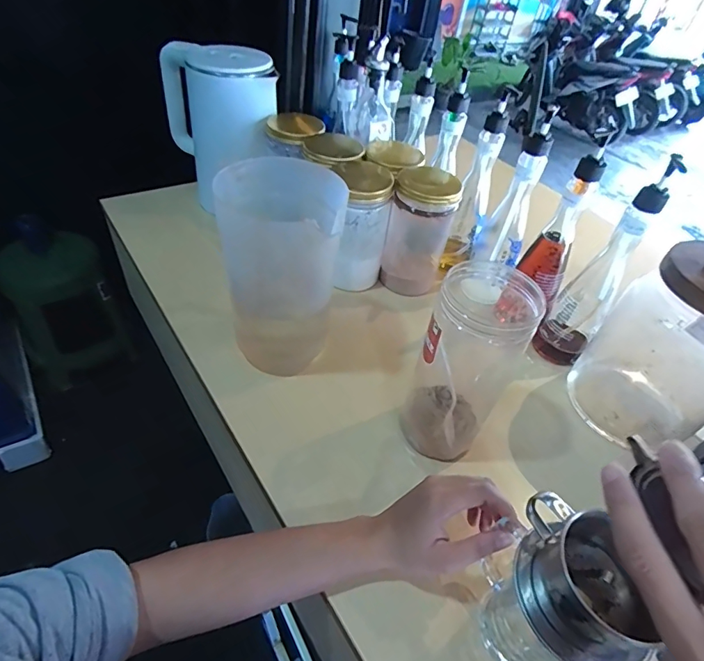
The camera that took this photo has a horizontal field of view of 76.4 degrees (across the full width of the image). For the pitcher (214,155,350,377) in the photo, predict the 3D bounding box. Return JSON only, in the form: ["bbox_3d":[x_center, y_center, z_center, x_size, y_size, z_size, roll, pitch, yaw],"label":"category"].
[{"bbox_3d":[-0.082,-0.061,0.515,0.116,0.223,0.137,-3,46,-10],"label":"pitcher"}]

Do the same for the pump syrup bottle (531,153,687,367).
[{"bbox_3d":[0.301,-0.062,0.552,0.062,0.250,0.064,33,50,23],"label":"pump syrup bottle"}]

